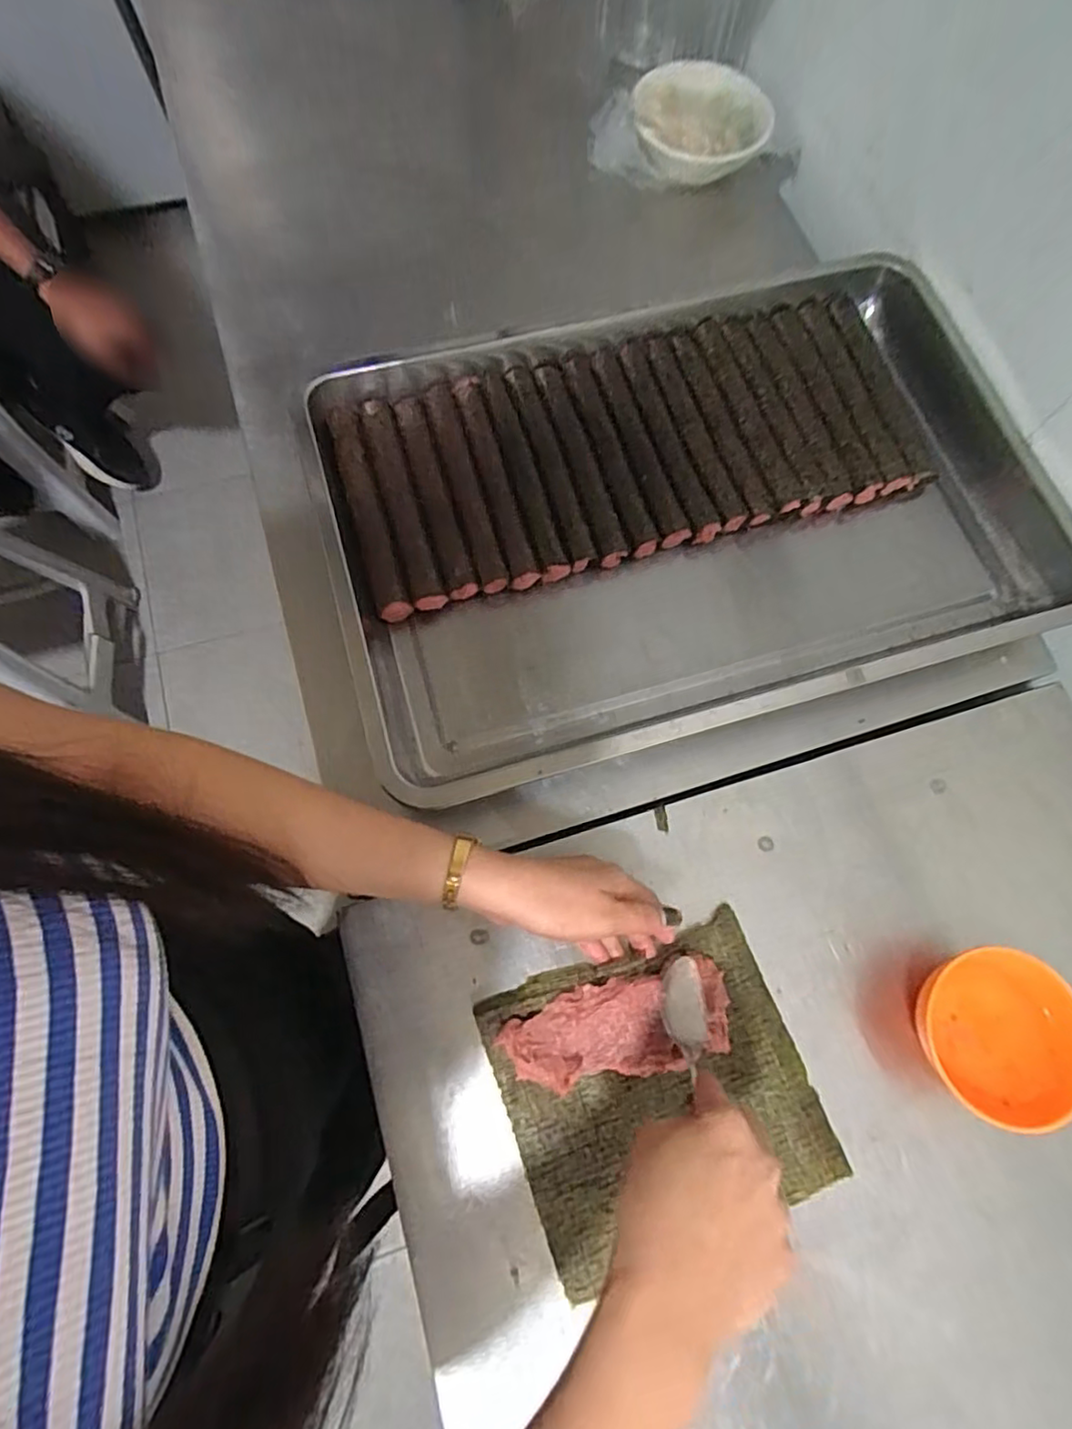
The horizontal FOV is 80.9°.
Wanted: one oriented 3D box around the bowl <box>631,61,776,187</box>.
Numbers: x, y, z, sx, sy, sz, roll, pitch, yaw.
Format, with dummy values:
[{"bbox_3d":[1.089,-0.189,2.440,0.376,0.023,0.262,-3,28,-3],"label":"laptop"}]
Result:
[{"bbox_3d":[0.163,-0.583,0.628,0.132,0.047,0.128,1,73,-2],"label":"bowl"}]

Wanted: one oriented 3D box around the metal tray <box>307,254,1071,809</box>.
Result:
[{"bbox_3d":[0.135,-0.178,0.534,0.600,0.049,0.384,-16,75,-7],"label":"metal tray"}]

